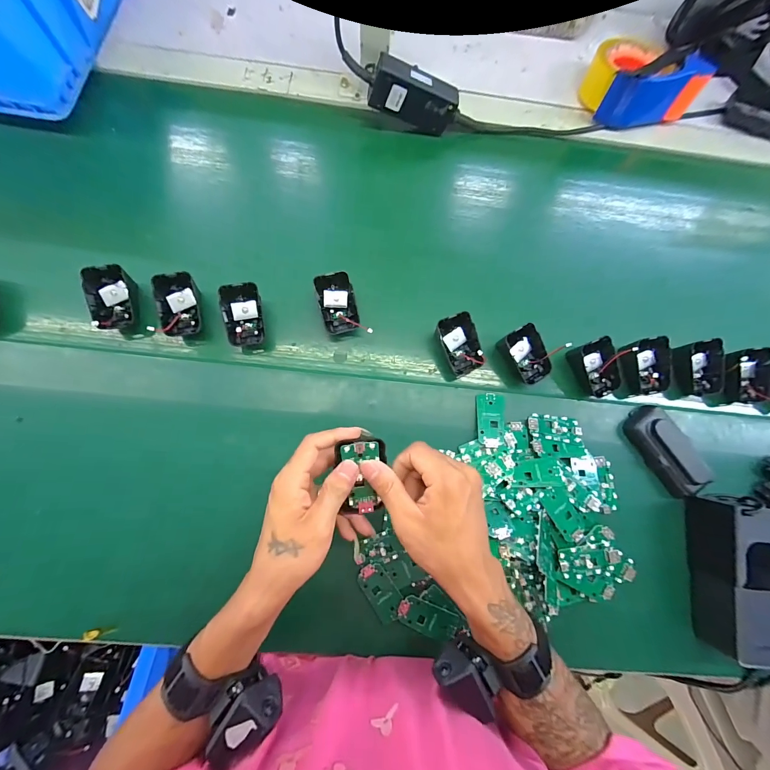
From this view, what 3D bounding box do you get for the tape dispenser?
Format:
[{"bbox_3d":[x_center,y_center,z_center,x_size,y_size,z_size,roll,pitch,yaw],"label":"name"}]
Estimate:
[{"bbox_3d":[0.373,-0.448,0.495,0.138,0.068,0.104,-3,78,-1],"label":"tape dispenser"}]

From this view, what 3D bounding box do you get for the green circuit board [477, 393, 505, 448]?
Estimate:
[{"bbox_3d":[0.125,0.040,0.393,0.031,0.007,0.062,3,78,1],"label":"green circuit board"}]

